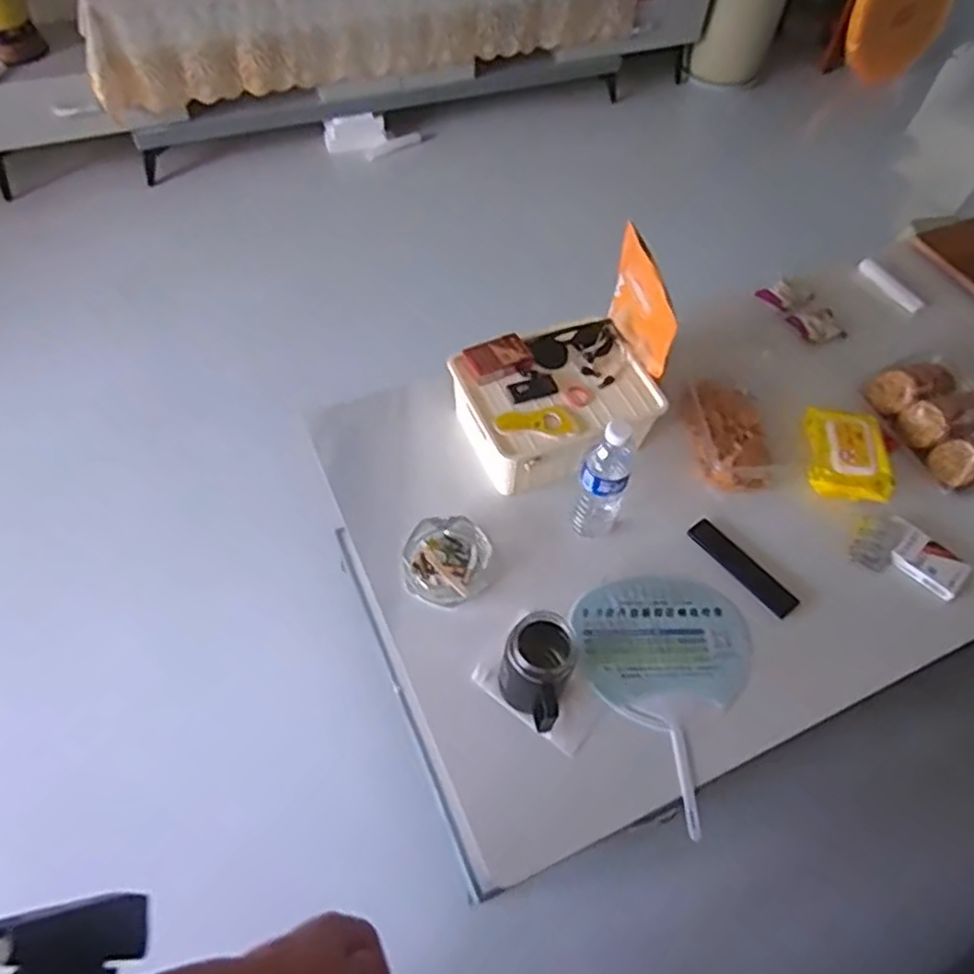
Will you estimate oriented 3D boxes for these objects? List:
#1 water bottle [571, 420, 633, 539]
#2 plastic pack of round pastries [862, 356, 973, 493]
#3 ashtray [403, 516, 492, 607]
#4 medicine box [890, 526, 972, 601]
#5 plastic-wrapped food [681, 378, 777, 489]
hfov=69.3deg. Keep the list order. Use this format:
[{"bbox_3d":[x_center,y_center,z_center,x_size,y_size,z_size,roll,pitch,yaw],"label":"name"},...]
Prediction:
[{"bbox_3d":[0.150,-0.005,0.901,0.064,0.217,0.056,24,57,11],"label":"water bottle"},{"bbox_3d":[0.709,-0.110,1.082,0.130,0.078,0.220,-15,58,-16],"label":"plastic pack of round pastries"},{"bbox_3d":[-0.052,0.094,0.907,0.106,0.038,0.118,27,57,13],"label":"ashtray"},{"bbox_3d":[0.613,0.103,0.969,0.090,0.019,0.072,41,61,21],"label":"medicine box"},{"bbox_3d":[0.357,-0.084,1.050,0.110,0.051,0.199,-2,55,-7],"label":"plastic-wrapped food"}]

